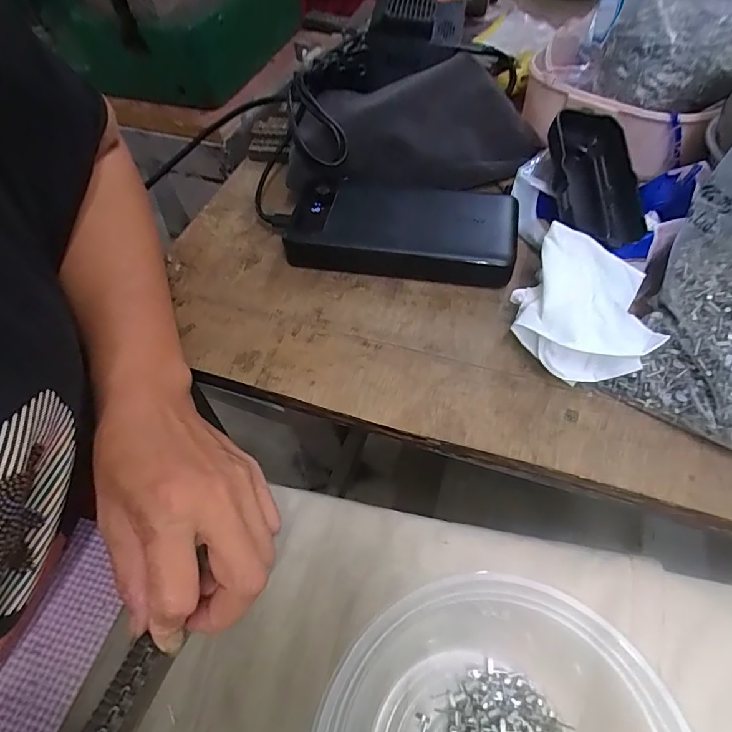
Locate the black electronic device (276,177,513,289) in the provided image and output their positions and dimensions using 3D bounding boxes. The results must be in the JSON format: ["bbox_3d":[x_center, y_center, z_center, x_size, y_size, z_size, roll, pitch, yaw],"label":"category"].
[{"bbox_3d":[0.024,-0.095,0.333,0.156,0.025,0.071,9,56,9],"label":"black electronic device"}]

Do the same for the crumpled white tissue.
[{"bbox_3d":[0.122,-0.031,0.276,0.071,0.045,0.083,8,56,8],"label":"crumpled white tissue"}]

